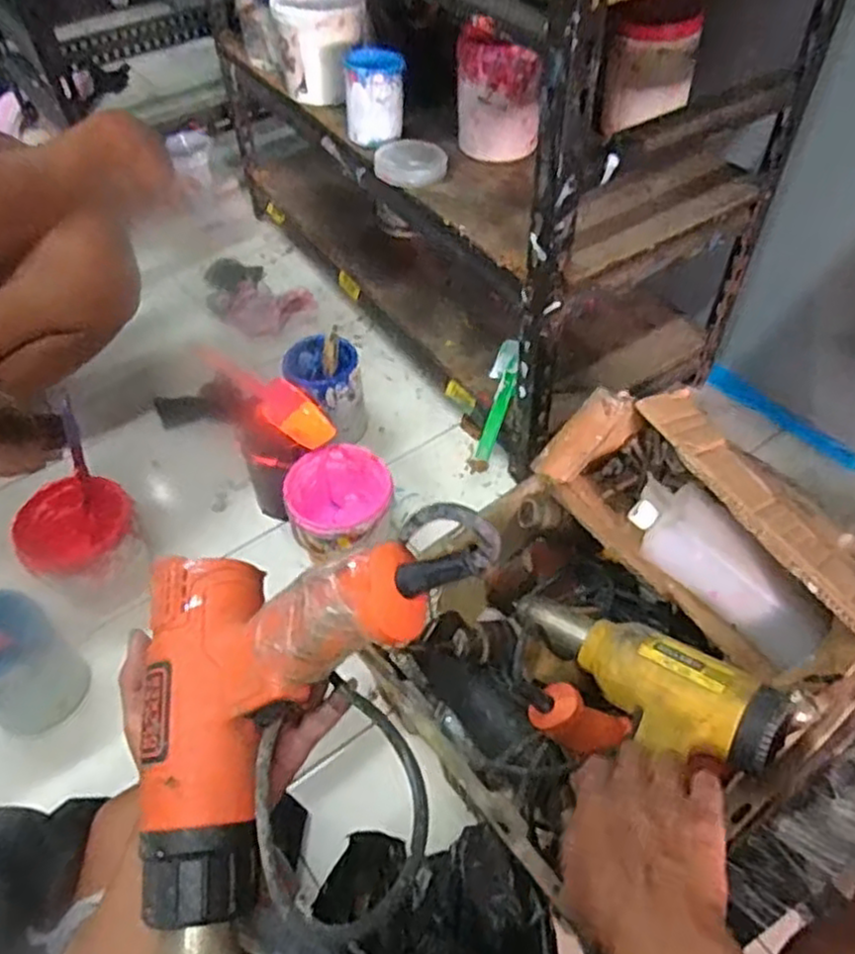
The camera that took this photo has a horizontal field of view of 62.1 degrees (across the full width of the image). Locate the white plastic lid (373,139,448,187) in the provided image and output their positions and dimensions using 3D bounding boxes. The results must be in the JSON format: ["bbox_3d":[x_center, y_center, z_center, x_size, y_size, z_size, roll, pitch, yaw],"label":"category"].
[{"bbox_3d":[-0.021,-0.401,0.904,0.090,0.021,0.088,-1,51,1],"label":"white plastic lid"}]

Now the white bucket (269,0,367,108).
[{"bbox_3d":[-0.145,-0.609,0.999,0.117,0.116,0.124,-6,51,-3],"label":"white bucket"}]

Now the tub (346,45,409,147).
[{"bbox_3d":[-0.067,-0.497,0.929,0.073,0.096,0.070,-1,51,1],"label":"tub"}]

